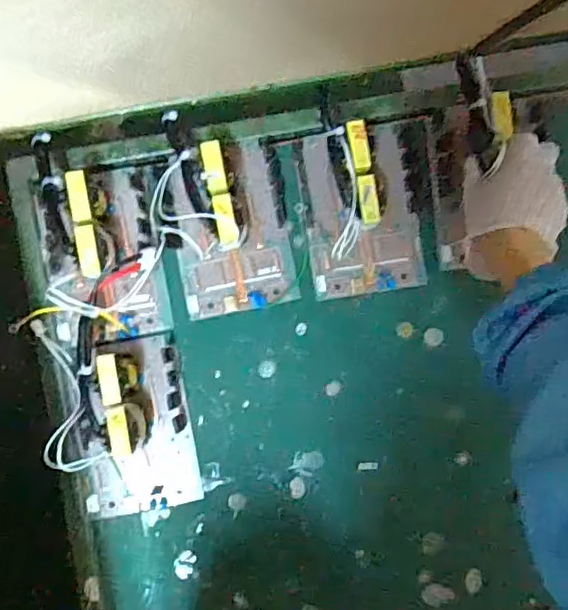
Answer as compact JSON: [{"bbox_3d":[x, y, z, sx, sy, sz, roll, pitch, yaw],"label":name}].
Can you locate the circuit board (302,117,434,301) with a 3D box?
[{"bbox_3d":[0.086,-0.095,0.566,0.121,0.056,0.166,-3,88,-2],"label":"circuit board"}]

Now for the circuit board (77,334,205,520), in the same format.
[{"bbox_3d":[-0.144,0.121,0.557,0.108,0.055,0.173,-9,89,-2],"label":"circuit board"}]

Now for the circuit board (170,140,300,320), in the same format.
[{"bbox_3d":[-0.051,-0.079,0.563,0.114,0.053,0.171,-8,89,-2],"label":"circuit board"}]

